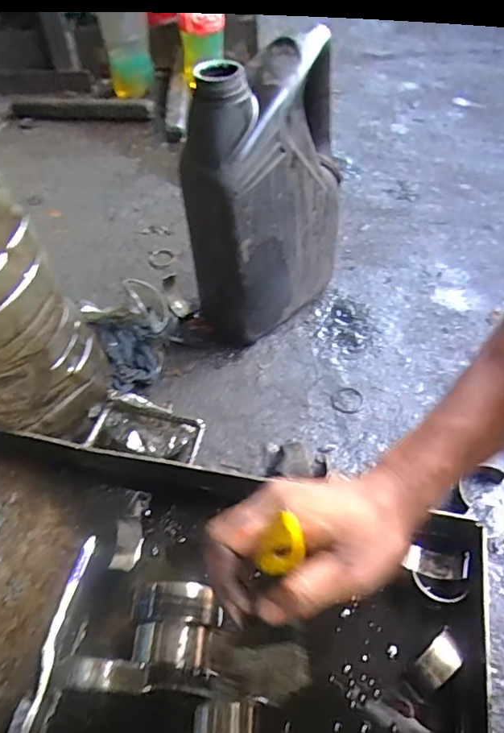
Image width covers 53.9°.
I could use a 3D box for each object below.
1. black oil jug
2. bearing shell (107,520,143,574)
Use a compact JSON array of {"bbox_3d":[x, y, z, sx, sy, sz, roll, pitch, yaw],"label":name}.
[{"bbox_3d":[0.023,-0.196,0.628,0.223,0.346,0.099,-33,57,-23],"label":"black oil jug"},{"bbox_3d":[-0.130,0.187,0.521,0.027,0.017,0.051,4,51,5],"label":"bearing shell"}]

